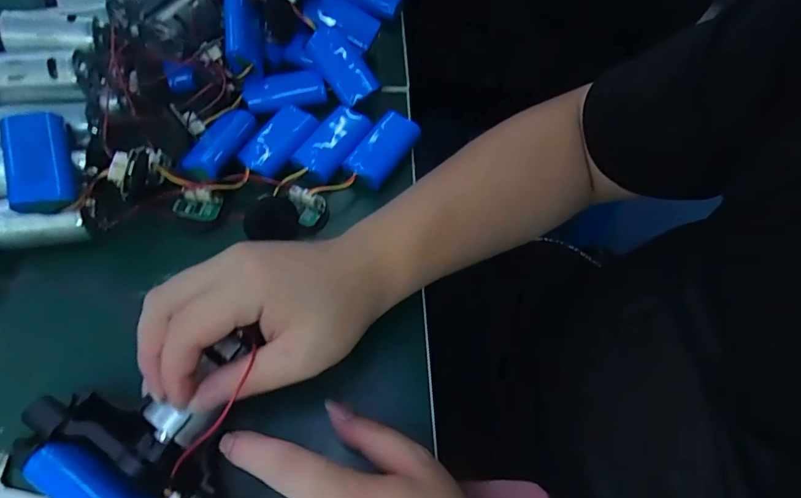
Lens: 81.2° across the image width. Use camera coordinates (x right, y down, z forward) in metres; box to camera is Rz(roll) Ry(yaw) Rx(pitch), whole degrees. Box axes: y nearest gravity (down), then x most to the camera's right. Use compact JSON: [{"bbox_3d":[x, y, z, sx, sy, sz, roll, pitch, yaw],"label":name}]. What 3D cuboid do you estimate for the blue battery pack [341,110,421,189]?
[{"bbox_3d":[-0.014,-0.081,0.375,0.032,0.016,0.068,31,64,13],"label":"blue battery pack"}]

